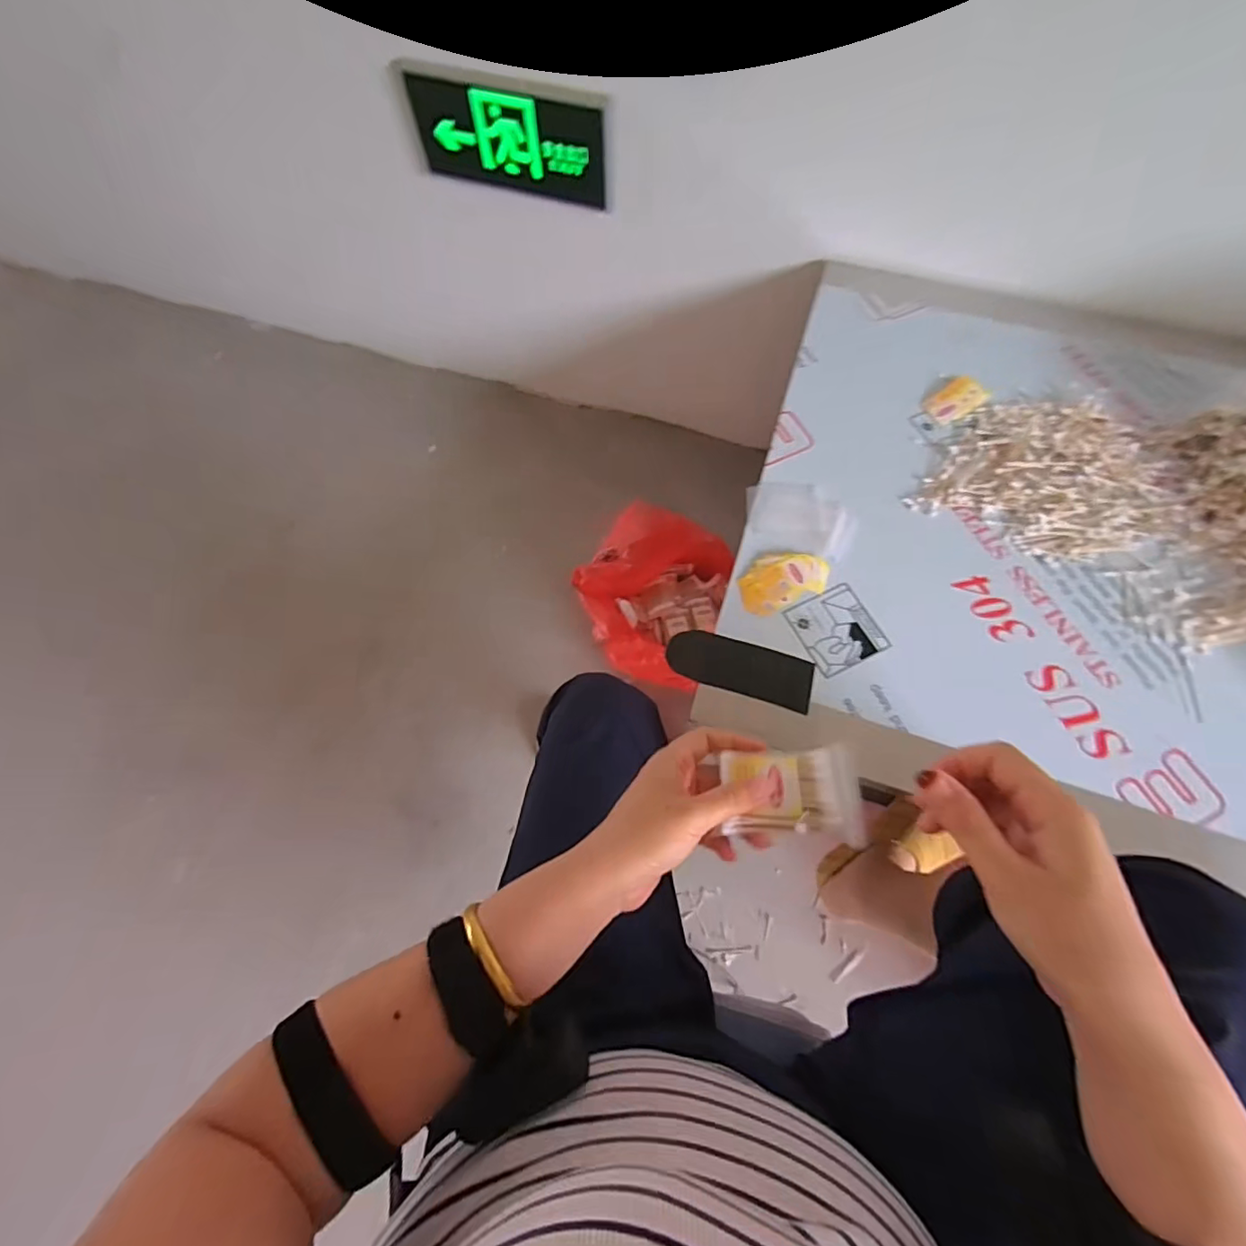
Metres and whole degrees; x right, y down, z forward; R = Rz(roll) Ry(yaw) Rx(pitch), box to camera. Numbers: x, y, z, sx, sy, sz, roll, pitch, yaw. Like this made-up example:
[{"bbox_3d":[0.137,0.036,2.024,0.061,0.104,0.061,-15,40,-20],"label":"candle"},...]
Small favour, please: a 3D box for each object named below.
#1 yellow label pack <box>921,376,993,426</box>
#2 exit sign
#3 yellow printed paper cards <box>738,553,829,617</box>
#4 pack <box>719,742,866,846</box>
[{"bbox_3d":[0.457,-0.307,0.755,0.084,0.008,0.052,-31,70,-11],"label":"yellow label pack"},{"bbox_3d":[-0.181,-0.762,0.871,0.338,0.147,0.035,22,70,10],"label":"exit sign"},{"bbox_3d":[0.190,-0.052,0.656,0.108,0.015,0.064,-23,69,-8],"label":"yellow printed paper cards"},{"bbox_3d":[0.108,0.107,0.354,0.082,0.011,0.062,0,52,12],"label":"pack"}]

